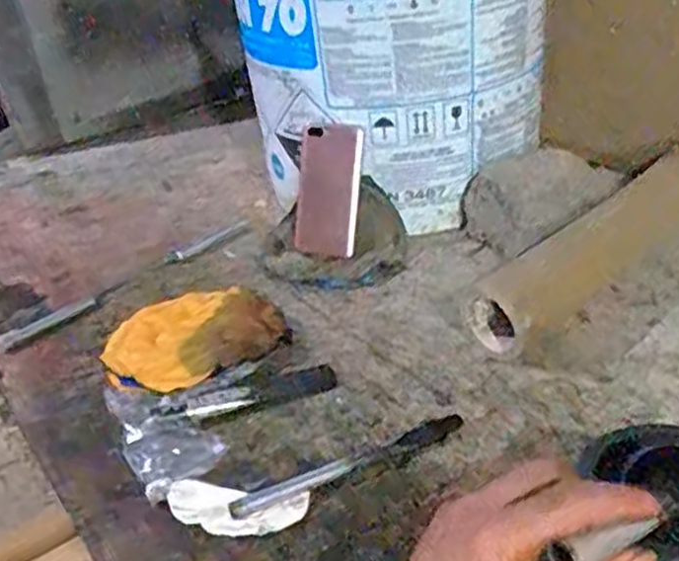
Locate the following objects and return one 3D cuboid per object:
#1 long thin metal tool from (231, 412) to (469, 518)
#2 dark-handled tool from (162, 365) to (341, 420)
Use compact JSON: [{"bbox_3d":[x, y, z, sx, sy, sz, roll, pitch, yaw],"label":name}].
[{"bbox_3d":[0.011,0.130,0.564,0.189,0.010,0.021,-20,34,-22],"label":"long thin metal tool"},{"bbox_3d":[-0.069,0.097,0.645,0.141,0.015,0.035,-18,33,-18],"label":"dark-handled tool"}]

